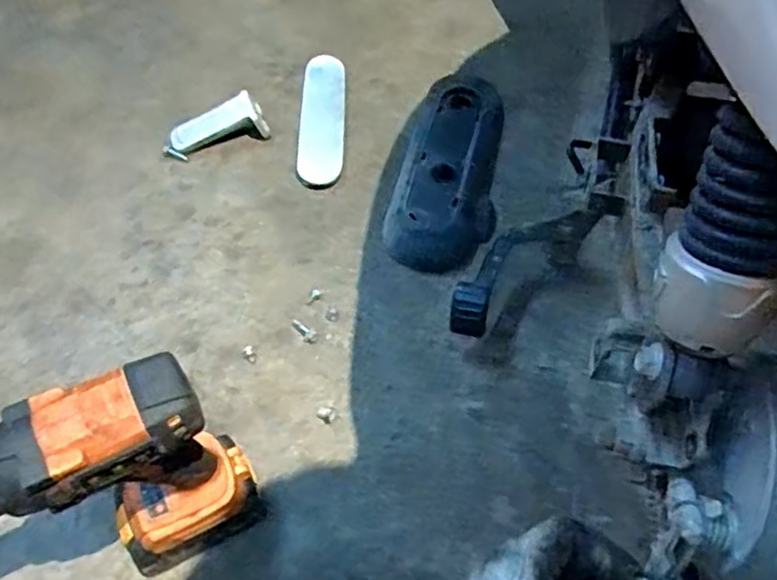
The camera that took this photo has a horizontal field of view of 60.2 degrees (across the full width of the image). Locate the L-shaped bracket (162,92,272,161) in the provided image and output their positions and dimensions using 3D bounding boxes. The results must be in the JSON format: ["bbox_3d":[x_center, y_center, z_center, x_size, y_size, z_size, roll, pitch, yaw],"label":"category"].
[{"bbox_3d":[-0.208,-0.191,0.801,0.122,0.044,0.047,-22,60,-3],"label":"L-shaped bracket"}]

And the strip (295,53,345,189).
[{"bbox_3d":[-0.083,-0.214,0.829,0.053,0.016,0.216,1,56,-3],"label":"strip"}]

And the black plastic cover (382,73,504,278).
[{"bbox_3d":[0.081,-0.157,0.794,0.114,0.038,0.321,15,56,6],"label":"black plastic cover"}]

